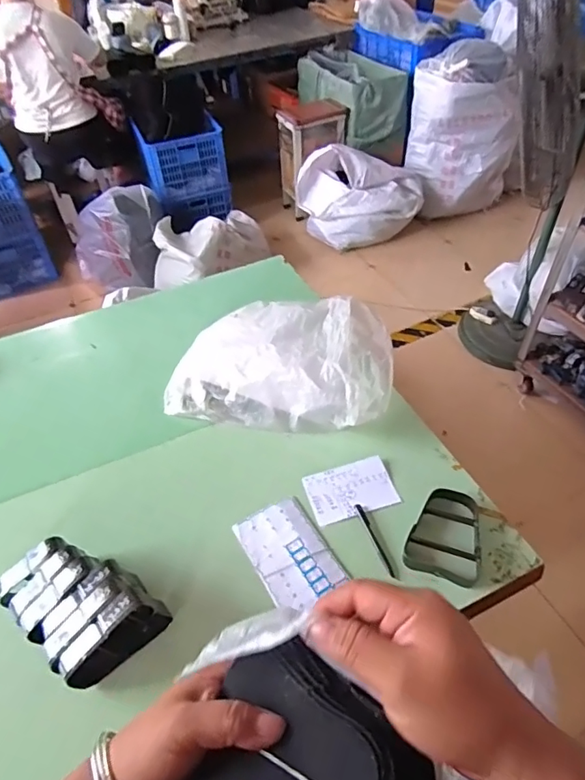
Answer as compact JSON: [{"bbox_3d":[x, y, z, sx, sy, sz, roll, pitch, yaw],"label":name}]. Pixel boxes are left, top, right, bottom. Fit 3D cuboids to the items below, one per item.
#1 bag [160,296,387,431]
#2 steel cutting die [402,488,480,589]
[{"bbox_3d":[-0.028,-0.069,1.061,0.466,0.155,0.289,6,48,9],"label":"bag"},{"bbox_3d":[0.260,0.237,0.835,0.115,0.030,0.156,17,51,19],"label":"steel cutting die"}]

